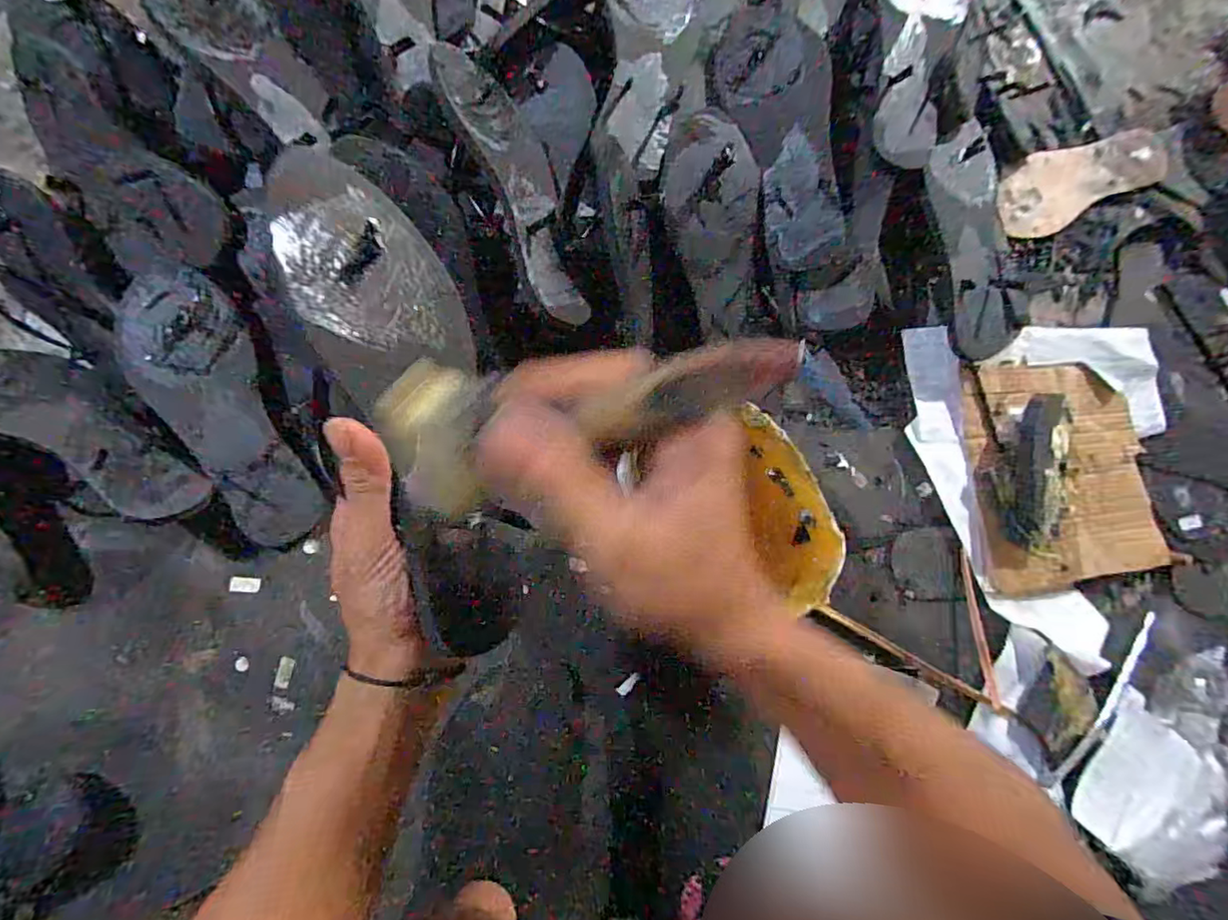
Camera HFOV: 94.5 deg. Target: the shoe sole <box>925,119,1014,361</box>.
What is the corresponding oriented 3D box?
[{"bbox_3d":[0.362,-0.214,0.565,0.093,0.014,0.215,-19,98,-17],"label":"shoe sole"}]

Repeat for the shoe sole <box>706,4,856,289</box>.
[{"bbox_3d":[0.155,-0.304,0.533,0.118,0.053,0.273,-11,86,-7],"label":"shoe sole"}]

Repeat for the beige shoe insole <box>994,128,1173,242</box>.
[{"bbox_3d":[0.527,-0.321,0.645,0.219,0.009,0.084,-27,84,-5],"label":"beige shoe insole"}]

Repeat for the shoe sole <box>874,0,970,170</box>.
[{"bbox_3d":[0.286,-0.385,0.533,0.077,0.029,0.223,7,84,-6],"label":"shoe sole"}]

